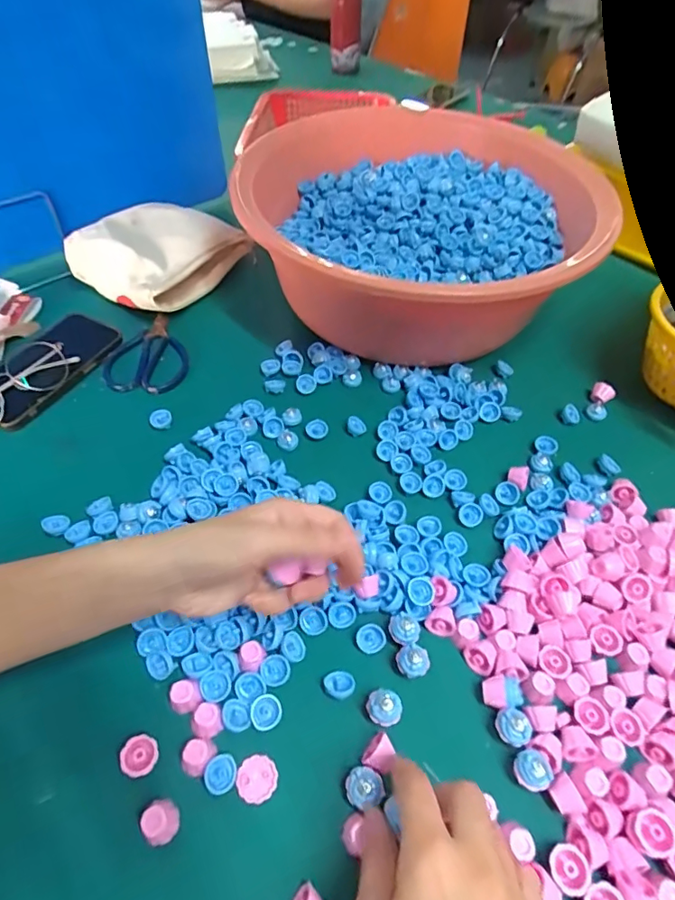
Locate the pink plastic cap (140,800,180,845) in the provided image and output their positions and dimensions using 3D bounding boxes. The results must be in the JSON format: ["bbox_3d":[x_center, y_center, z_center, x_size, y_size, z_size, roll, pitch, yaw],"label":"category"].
[{"bbox_3d":[-0.098,0.207,0.279,0.018,0.017,0.018,1,52,-1],"label":"pink plastic cap"}]

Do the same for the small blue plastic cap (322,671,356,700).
[{"bbox_3d":[0.001,0.153,0.328,0.020,0.005,0.017,19,54,13],"label":"small blue plastic cap"}]

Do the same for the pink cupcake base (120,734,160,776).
[{"bbox_3d":[-0.116,0.181,0.298,0.020,0.012,0.020,1,52,-1],"label":"pink cupcake base"}]

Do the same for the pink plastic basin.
[{"bbox_3d":[0.077,-0.233,0.557,0.329,0.127,0.348,1,52,-1],"label":"pink plastic basin"}]

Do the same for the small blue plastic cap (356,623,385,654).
[{"bbox_3d":[0.023,0.130,0.346,0.019,0.008,0.017,-24,56,-19],"label":"small blue plastic cap"}]

